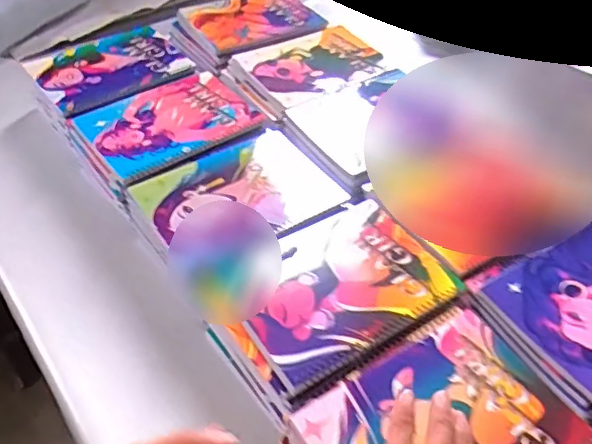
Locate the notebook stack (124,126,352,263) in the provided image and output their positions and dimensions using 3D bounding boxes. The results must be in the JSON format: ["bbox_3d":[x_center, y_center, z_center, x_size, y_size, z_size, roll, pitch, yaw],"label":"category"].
[{"bbox_3d":[-0.061,-0.026,0.634,0.210,0.033,0.153,-29,53,-27],"label":"notebook stack"}]

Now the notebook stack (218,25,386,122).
[{"bbox_3d":[0.019,-0.224,0.819,0.218,0.025,0.146,-24,51,-23],"label":"notebook stack"}]

